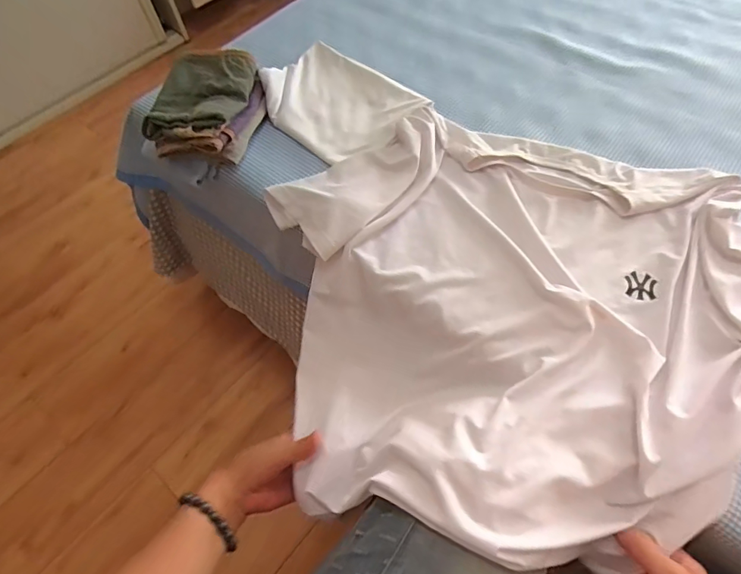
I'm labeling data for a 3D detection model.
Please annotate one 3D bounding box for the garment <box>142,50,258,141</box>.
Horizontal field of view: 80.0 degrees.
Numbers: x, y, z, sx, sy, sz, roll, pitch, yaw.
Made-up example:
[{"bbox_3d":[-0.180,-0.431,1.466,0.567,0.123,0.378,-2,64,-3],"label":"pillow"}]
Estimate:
[{"bbox_3d":[-0.217,-0.246,0.565,0.112,0.035,0.141,8,59,8],"label":"garment"}]

